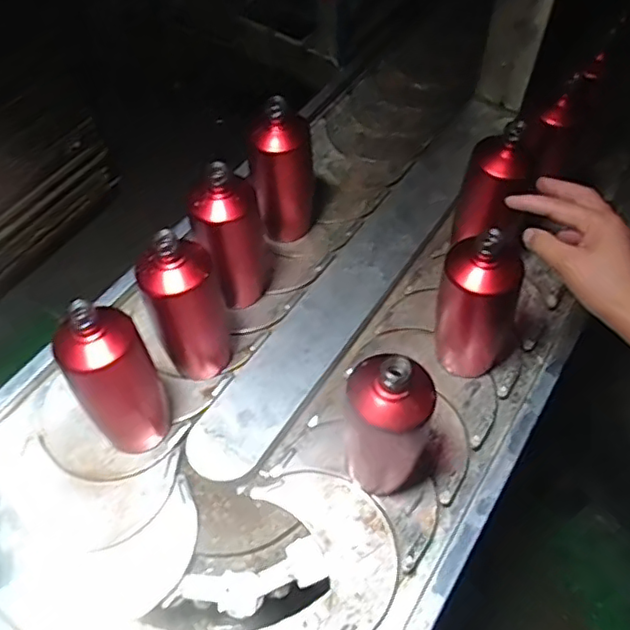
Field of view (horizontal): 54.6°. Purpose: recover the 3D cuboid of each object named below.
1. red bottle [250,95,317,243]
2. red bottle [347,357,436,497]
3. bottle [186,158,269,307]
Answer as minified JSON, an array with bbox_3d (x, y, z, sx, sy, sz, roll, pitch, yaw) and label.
[{"bbox_3d":[-0.039,-0.181,0.797,0.077,0.198,0.061,-4,57,-1],"label":"red bottle"},{"bbox_3d":[0.068,0.109,0.593,0.074,0.193,0.070,-1,57,1],"label":"red bottle"},{"bbox_3d":[-0.101,-0.091,0.735,0.079,0.200,0.077,-9,57,-4],"label":"bottle"}]

